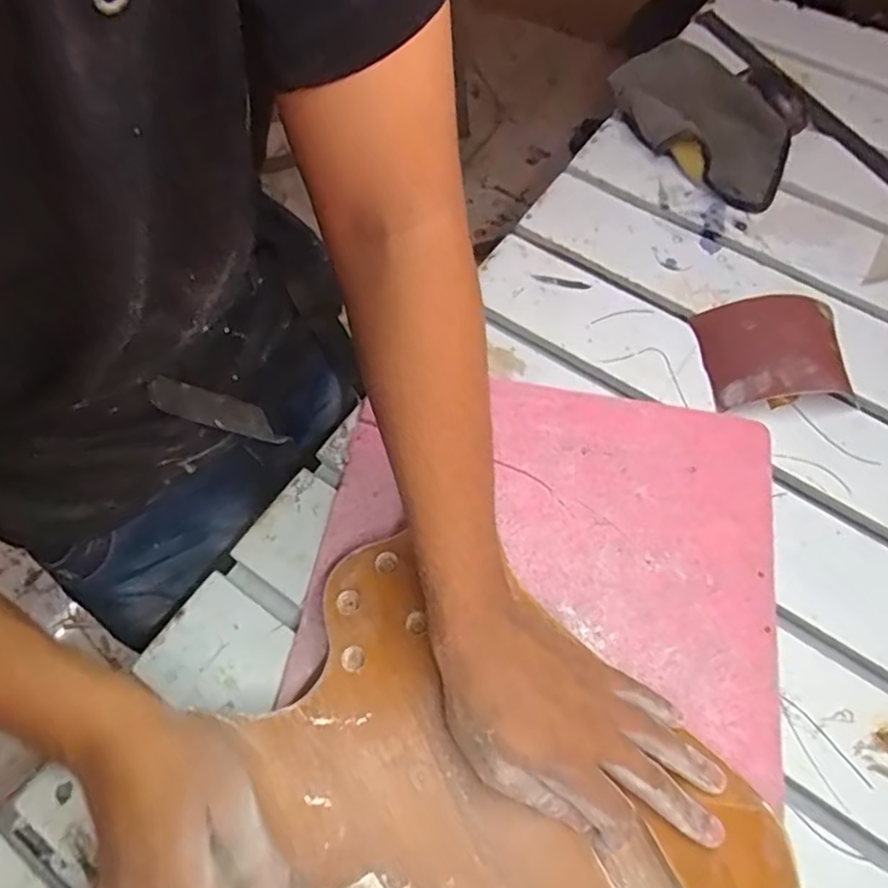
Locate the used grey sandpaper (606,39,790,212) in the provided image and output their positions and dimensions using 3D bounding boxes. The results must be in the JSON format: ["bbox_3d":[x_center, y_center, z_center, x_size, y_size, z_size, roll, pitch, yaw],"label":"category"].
[{"bbox_3d":[0.275,-0.341,0.676,0.134,0.034,0.231,-20,66,-9],"label":"used grey sandpaper"}]

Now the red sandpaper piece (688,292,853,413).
[{"bbox_3d":[0.284,-0.082,0.552,0.111,0.031,0.100,-5,64,-2],"label":"red sandpaper piece"}]

